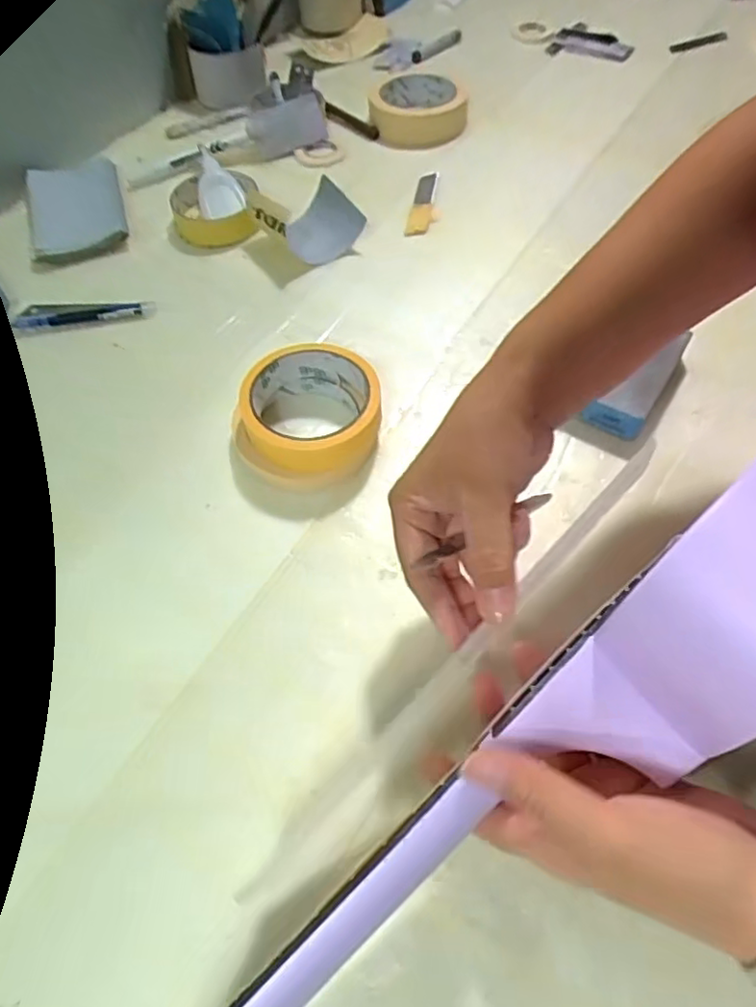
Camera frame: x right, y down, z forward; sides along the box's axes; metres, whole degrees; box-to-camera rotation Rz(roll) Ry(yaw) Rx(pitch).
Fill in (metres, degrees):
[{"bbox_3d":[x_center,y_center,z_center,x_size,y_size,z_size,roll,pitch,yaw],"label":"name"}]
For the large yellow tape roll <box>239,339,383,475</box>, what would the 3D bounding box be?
[{"bbox_3d":[-0.046,-0.063,0.438,0.089,0.044,0.089,-1,57,2],"label":"large yellow tape roll"}]

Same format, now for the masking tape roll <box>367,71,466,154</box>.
[{"bbox_3d":[0.042,-0.404,0.655,0.096,0.040,0.096,-1,57,2],"label":"masking tape roll"}]

